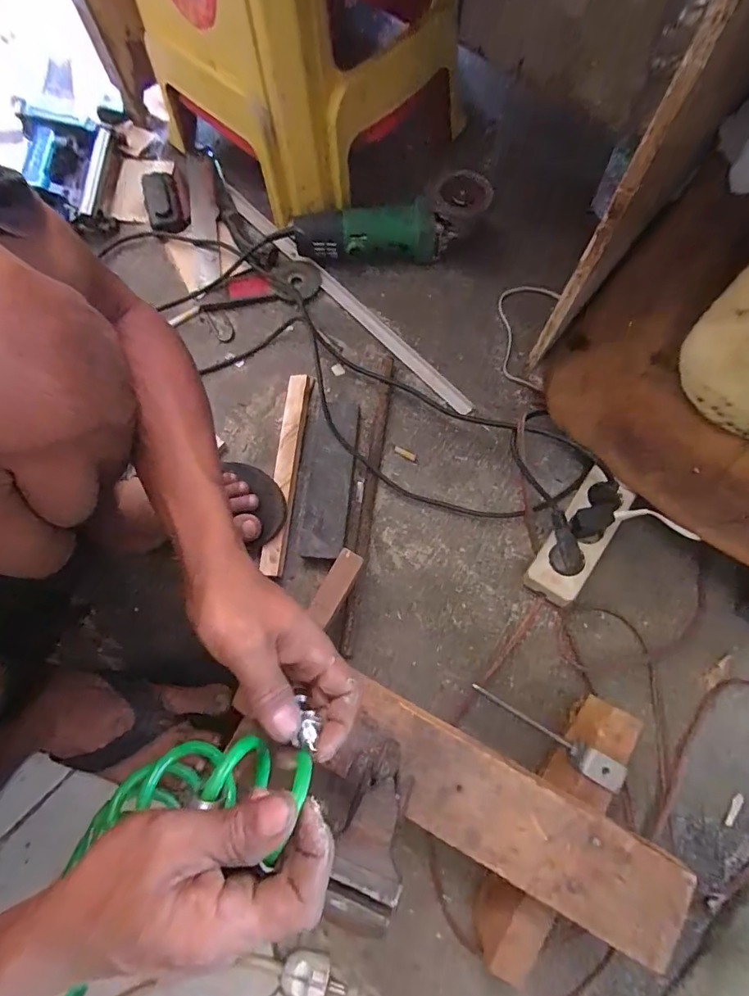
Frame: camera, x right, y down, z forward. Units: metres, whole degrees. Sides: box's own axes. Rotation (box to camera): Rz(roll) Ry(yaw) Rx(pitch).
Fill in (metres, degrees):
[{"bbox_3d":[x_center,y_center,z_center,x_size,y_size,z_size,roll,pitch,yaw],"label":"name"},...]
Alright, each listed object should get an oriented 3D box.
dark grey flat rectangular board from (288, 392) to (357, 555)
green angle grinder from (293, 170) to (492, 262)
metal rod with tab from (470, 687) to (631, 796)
[{"bbox_3d":[-0.063,-0.033,0.574,0.069,0.033,0.215,4,75,2],"label":"dark grey flat rectangular board"},{"bbox_3d":[0.022,-0.368,0.626,0.252,0.086,0.067,-10,75,-2],"label":"green angle grinder"},{"bbox_3d":[0.164,0.226,0.440,0.146,0.023,0.026,27,77,23],"label":"metal rod with tab"}]

